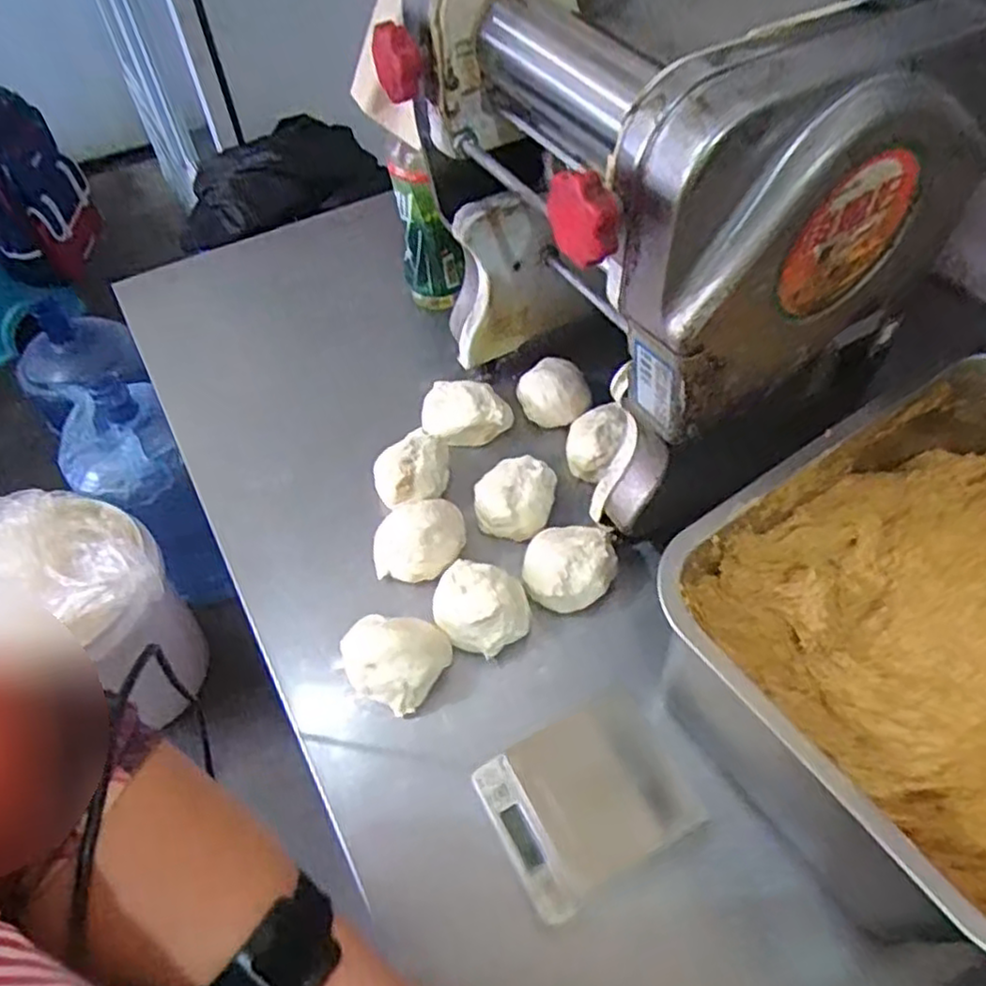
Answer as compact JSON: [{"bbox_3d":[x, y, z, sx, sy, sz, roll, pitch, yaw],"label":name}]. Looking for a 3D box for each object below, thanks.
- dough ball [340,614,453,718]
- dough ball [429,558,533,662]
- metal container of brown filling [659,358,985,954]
[{"bbox_3d":[-0.074,0.120,0.530,0.072,0.046,0.063,22,57,17],"label":"dough ball"},{"bbox_3d":[-0.011,0.088,0.551,0.074,0.044,0.063,32,61,23],"label":"dough ball"},{"bbox_3d":[0.298,0.084,0.459,0.355,0.131,0.261,-30,58,-19],"label":"metal container of brown filling"}]

